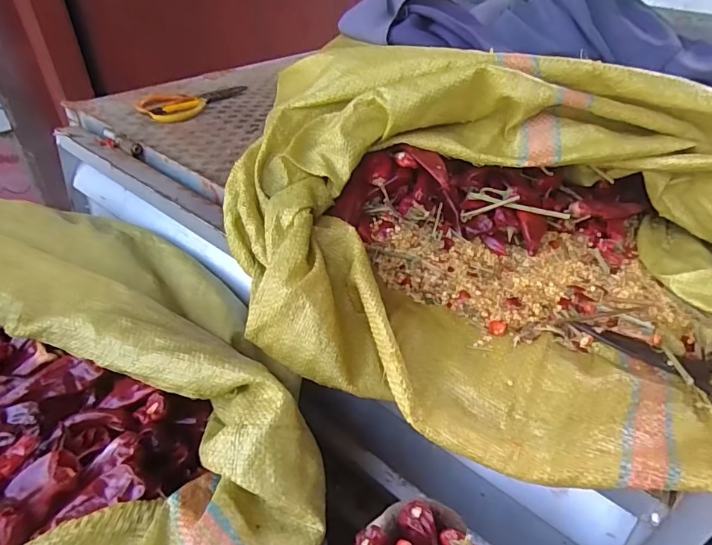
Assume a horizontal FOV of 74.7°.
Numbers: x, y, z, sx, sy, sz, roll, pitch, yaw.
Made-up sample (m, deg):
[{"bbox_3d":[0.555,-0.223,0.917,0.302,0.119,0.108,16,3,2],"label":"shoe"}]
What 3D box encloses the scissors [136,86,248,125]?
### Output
[{"bbox_3d":[-0.304,-0.325,0.861,0.127,0.009,0.208,26,45,24],"label":"scissors"}]

